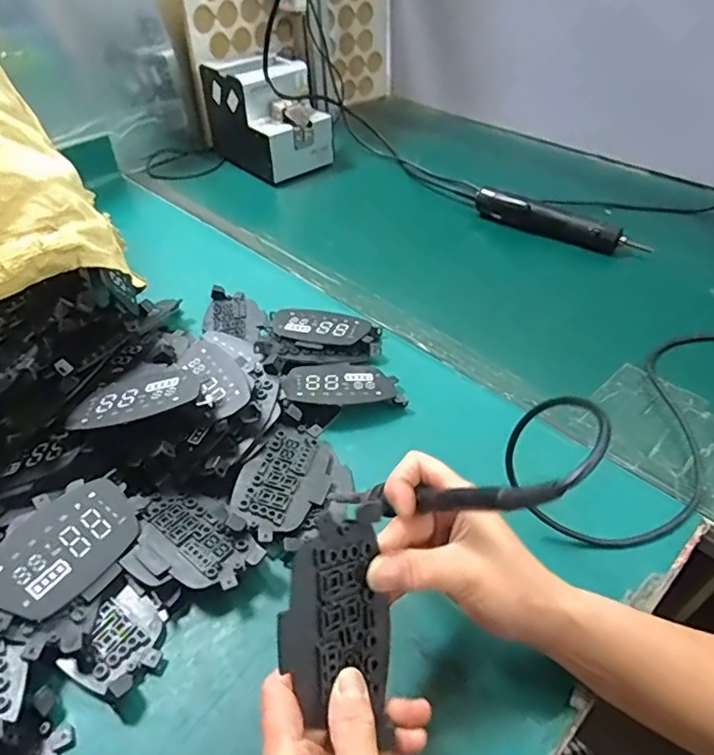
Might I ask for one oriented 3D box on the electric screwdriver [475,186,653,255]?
[{"bbox_3d":[0.266,-0.212,0.743,0.231,0.036,0.029,25,51,26],"label":"electric screwdriver"}]

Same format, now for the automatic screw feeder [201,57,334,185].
[{"bbox_3d":[-0.146,-0.433,0.908,0.137,0.145,0.192,-27,49,-22],"label":"automatic screw feeder"}]

